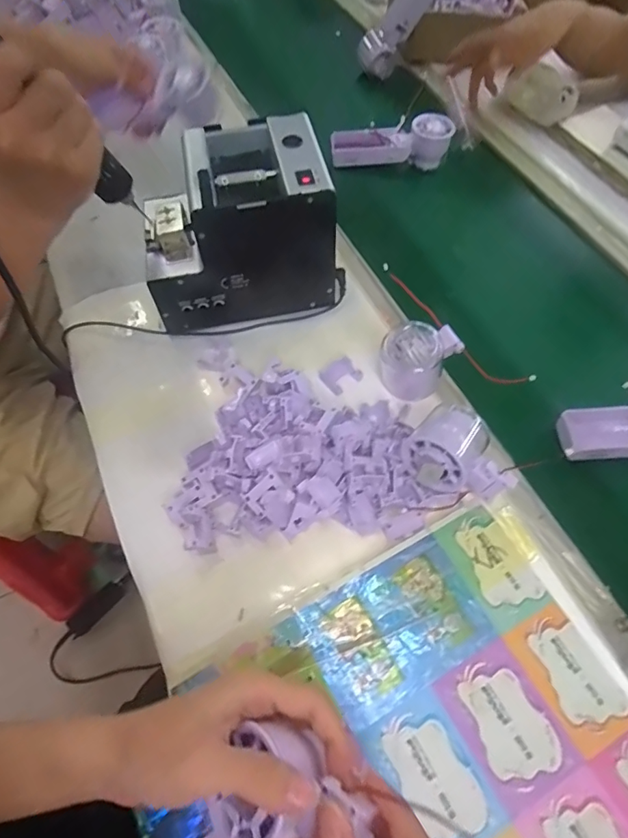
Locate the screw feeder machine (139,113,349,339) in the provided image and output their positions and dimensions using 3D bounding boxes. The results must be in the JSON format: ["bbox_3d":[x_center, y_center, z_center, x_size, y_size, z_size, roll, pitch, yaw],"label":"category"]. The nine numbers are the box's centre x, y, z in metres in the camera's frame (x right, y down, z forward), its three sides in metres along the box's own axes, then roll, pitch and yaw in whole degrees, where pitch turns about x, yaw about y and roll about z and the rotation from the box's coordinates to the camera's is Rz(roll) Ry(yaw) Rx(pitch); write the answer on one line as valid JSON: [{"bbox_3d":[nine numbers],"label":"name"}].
[{"bbox_3d":[-0.075,-0.191,0.504,0.190,0.154,0.135,-11,61,-8],"label":"screw feeder machine"}]

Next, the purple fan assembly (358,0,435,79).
[{"bbox_3d":[0.139,-0.631,0.781,0.061,0.160,0.064,19,56,-28],"label":"purple fan assembly"}]

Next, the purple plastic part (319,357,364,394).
[{"bbox_3d":[0.027,-0.043,0.494,0.038,0.015,0.026,-32,66,-19],"label":"purple plastic part"}]

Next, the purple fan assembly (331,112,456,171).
[{"bbox_3d":[0.108,-0.382,0.690,0.172,0.058,0.054,-6,61,-6],"label":"purple fan assembly"}]

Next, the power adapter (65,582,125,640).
[{"bbox_3d":[-0.460,0.399,1.037,0.043,0.023,0.123,39,66,18],"label":"power adapter"}]

